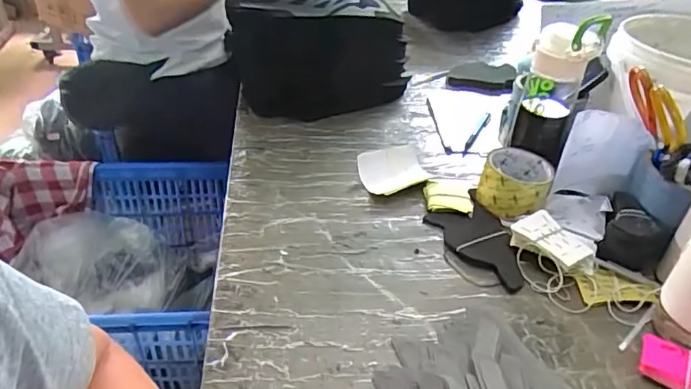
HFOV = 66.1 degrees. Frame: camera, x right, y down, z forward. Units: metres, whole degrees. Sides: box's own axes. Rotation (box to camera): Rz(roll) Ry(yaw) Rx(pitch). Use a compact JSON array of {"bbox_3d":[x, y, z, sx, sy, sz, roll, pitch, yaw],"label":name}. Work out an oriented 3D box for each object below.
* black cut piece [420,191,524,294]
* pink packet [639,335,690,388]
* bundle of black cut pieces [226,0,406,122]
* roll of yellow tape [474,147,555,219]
[{"bbox_3d":[0.162,0.055,0.654,0.087,0.010,0.169,-8,39,-15],"label":"black cut piece"},{"bbox_3d":[0.318,0.168,0.503,0.069,0.023,0.046,24,40,25],"label":"pink packet"},{"bbox_3d":[-0.049,-0.248,0.947,0.293,0.213,0.135,1,36,-5],"label":"bundle of black cut pieces"},{"bbox_3d":[0.224,-0.016,0.701,0.085,0.056,0.087,3,36,-2],"label":"roll of yellow tape"}]

